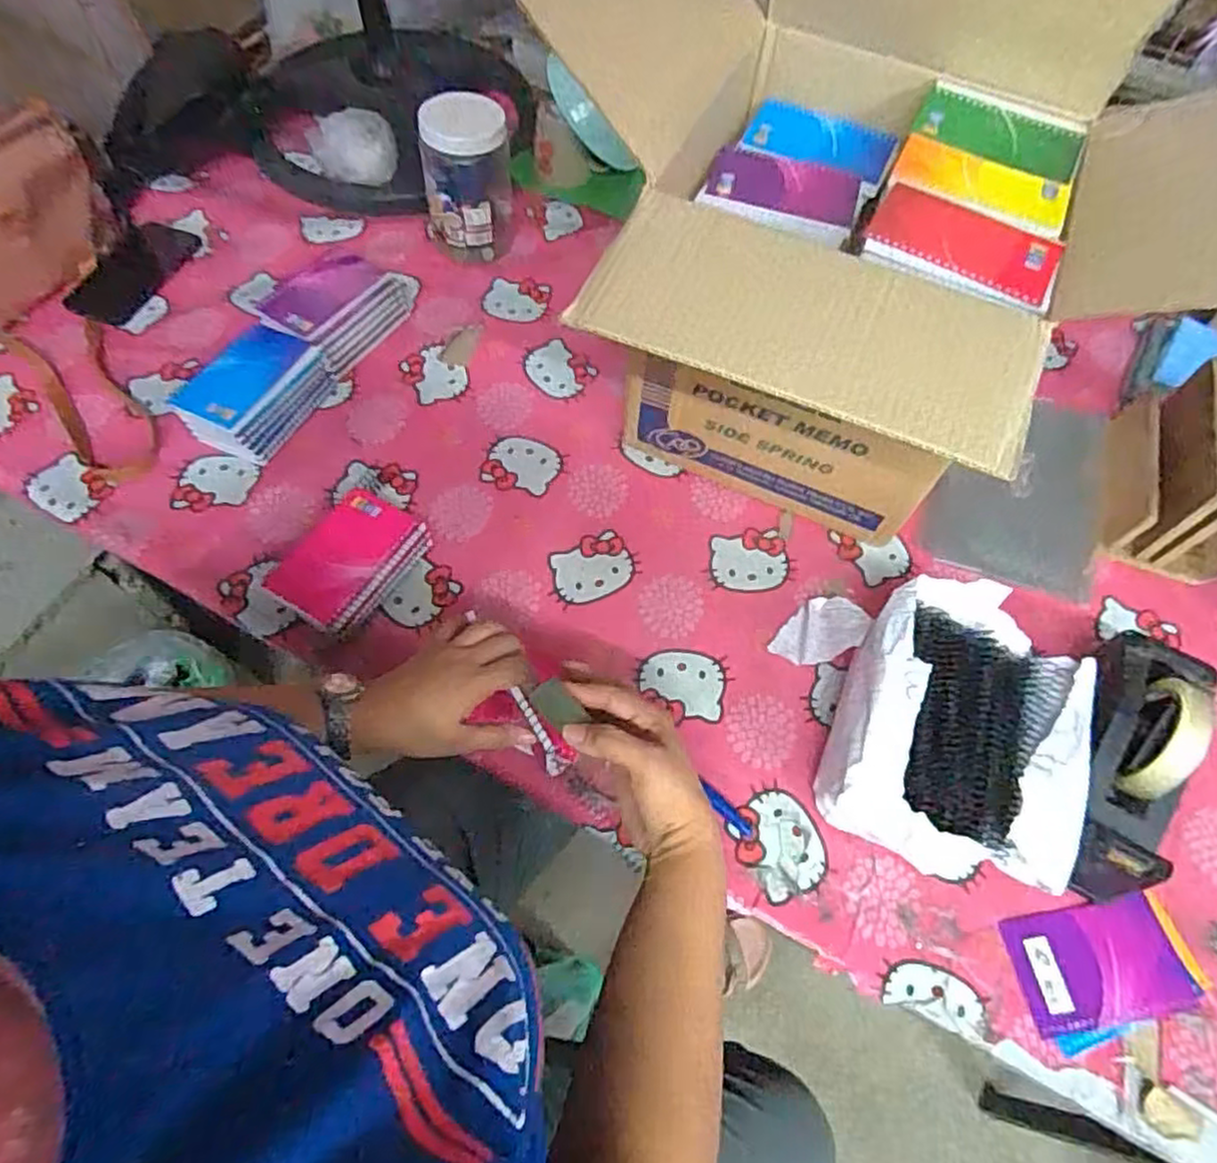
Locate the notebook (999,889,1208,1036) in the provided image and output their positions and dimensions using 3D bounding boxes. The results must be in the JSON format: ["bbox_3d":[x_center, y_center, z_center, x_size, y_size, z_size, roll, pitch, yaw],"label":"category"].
[{"bbox_3d":[0.384,0.301,0.558,0.128,0.008,0.082,-7,63,-7],"label":"notebook"}]

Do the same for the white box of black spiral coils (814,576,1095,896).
[{"bbox_3d":[0.277,0.120,0.585,0.201,0.119,0.210,21,63,8],"label":"white box of black spiral coils"}]

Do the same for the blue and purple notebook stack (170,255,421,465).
[{"bbox_3d":[-0.340,-0.271,0.788,0.111,0.062,0.310,25,63,10],"label":"blue and purple notebook stack"}]

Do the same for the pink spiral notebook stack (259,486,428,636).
[{"bbox_3d":[-0.247,-0.019,0.677,0.098,0.034,0.132,31,65,13],"label":"pink spiral notebook stack"}]

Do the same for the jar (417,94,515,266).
[{"bbox_3d":[-0.172,-0.486,0.863,0.107,0.155,0.093,-5,62,-6],"label":"jar"}]

